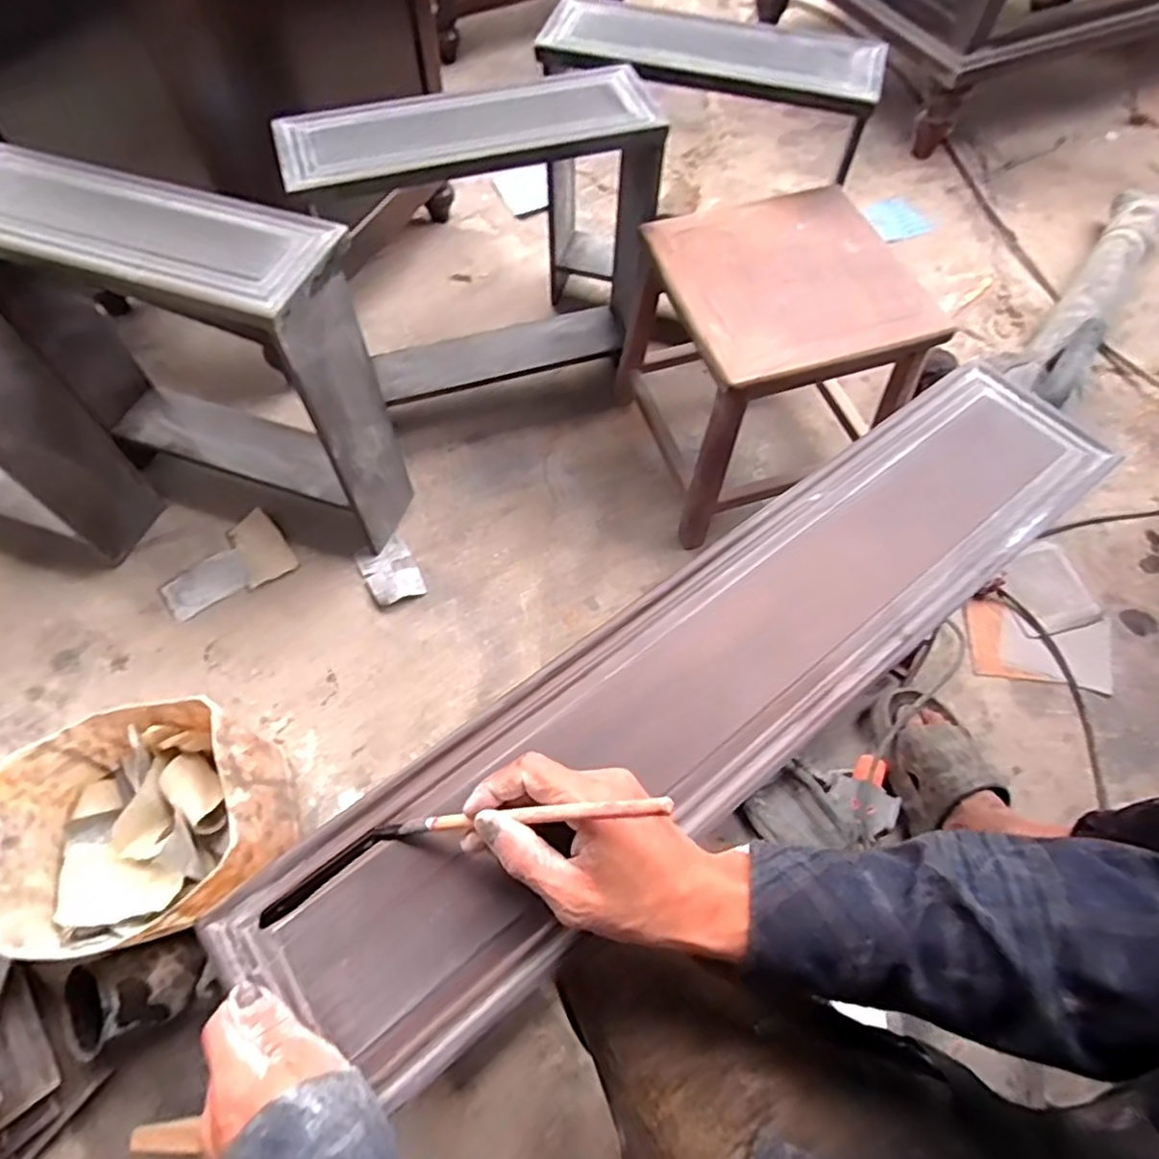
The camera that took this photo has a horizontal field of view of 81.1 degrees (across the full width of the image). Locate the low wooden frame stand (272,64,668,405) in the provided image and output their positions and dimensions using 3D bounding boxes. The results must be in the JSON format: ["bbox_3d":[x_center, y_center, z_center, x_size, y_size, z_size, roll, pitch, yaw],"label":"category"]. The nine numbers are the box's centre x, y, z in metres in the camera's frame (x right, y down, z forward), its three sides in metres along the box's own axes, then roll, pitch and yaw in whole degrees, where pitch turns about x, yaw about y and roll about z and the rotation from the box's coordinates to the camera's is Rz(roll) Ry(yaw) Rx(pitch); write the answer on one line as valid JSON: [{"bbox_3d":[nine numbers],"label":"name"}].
[{"bbox_3d":[-0.115,-0.417,0.900,0.401,0.372,0.142,-7,61,-5],"label":"low wooden frame stand"}]

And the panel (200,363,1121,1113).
[{"bbox_3d":[0.116,0.049,0.487,0.715,0.024,0.153,-33,69,-18],"label":"panel"}]

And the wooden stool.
[{"bbox_3d":[0.235,-0.285,0.885,0.295,0.253,0.283,-19,63,-11],"label":"wooden stool"}]

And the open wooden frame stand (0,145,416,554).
[{"bbox_3d":[-0.446,-0.254,0.827,0.425,0.393,0.160,17,62,8],"label":"open wooden frame stand"}]

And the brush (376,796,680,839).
[{"bbox_3d":[-0.043,0.130,0.370,0.217,0.005,0.009,-19,58,34],"label":"brush"}]

